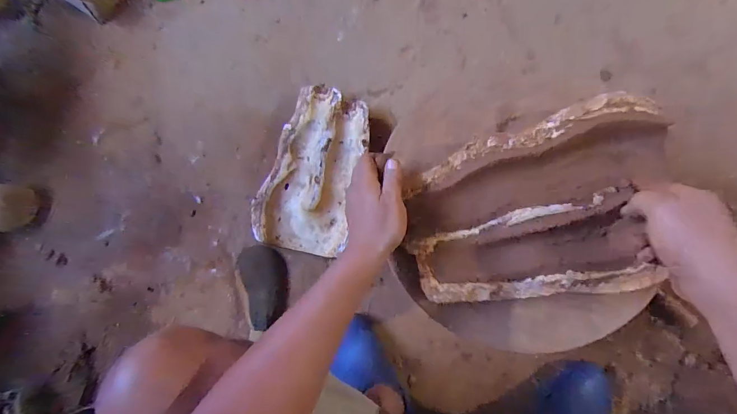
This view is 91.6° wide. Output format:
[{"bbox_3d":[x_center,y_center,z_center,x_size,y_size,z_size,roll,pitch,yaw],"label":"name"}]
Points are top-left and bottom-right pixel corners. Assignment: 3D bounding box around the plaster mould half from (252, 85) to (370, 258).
[{"bbox_3d":[-0.114,-0.079,0.783,0.192,0.064,0.353,15,83,7],"label":"plaster mould half"}]

